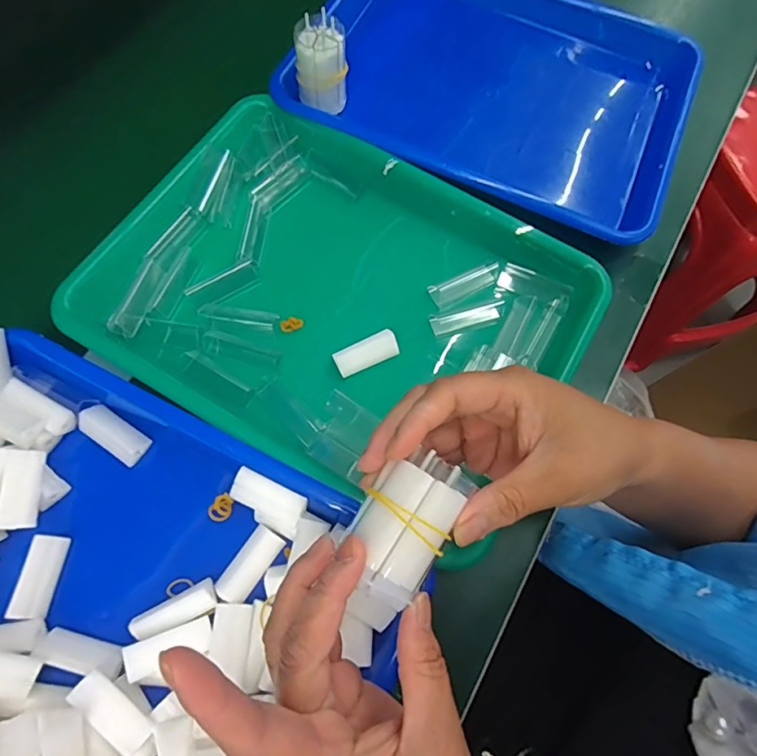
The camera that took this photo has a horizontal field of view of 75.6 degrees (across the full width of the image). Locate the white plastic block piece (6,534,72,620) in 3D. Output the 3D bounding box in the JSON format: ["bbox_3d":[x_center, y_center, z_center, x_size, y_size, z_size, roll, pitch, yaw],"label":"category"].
[{"bbox_3d":[-0.201,0.117,0.289,0.017,0.014,0.044,5,71,-1],"label":"white plastic block piece"}]

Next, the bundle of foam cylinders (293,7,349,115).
[{"bbox_3d":[-0.046,-0.253,0.393,0.039,0.064,0.032,-6,71,-5],"label":"bundle of foam cylinders"}]

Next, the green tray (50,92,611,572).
[{"bbox_3d":[-0.025,-0.058,0.361,0.330,0.034,0.237,28,72,7],"label":"green tray"}]

